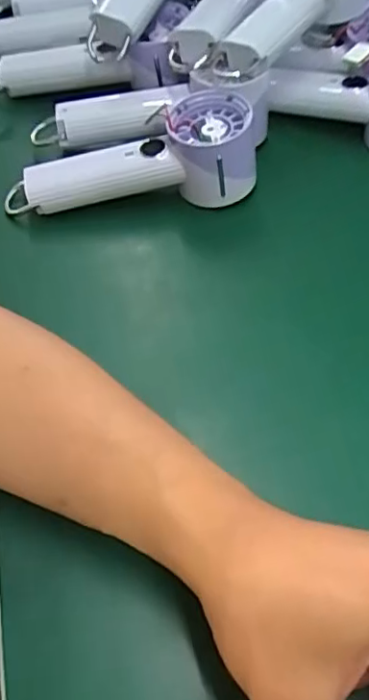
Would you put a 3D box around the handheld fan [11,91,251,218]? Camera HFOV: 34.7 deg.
[{"bbox_3d":[-0.041,-0.137,0.453,0.191,0.063,0.061,-10,56,11],"label":"handheld fan"}]

